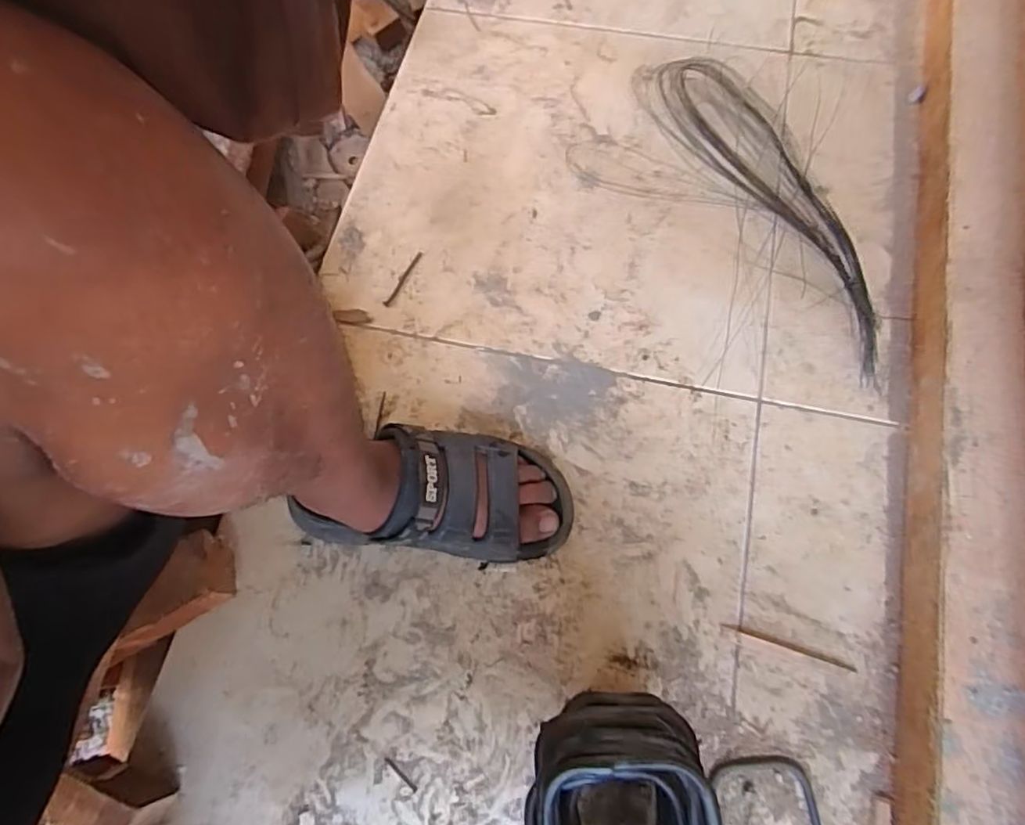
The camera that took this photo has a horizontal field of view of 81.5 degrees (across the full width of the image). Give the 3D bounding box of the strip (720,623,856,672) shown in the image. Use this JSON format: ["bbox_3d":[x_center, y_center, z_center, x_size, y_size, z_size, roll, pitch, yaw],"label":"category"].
[{"bbox_3d":[0.239,0.203,0.516,0.111,0.007,0.006,18,71,8],"label":"strip"}]

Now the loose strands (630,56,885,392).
[{"bbox_3d":[0.274,-0.243,0.647,0.054,0.075,0.451,-27,71,-8],"label":"loose strands"}]

